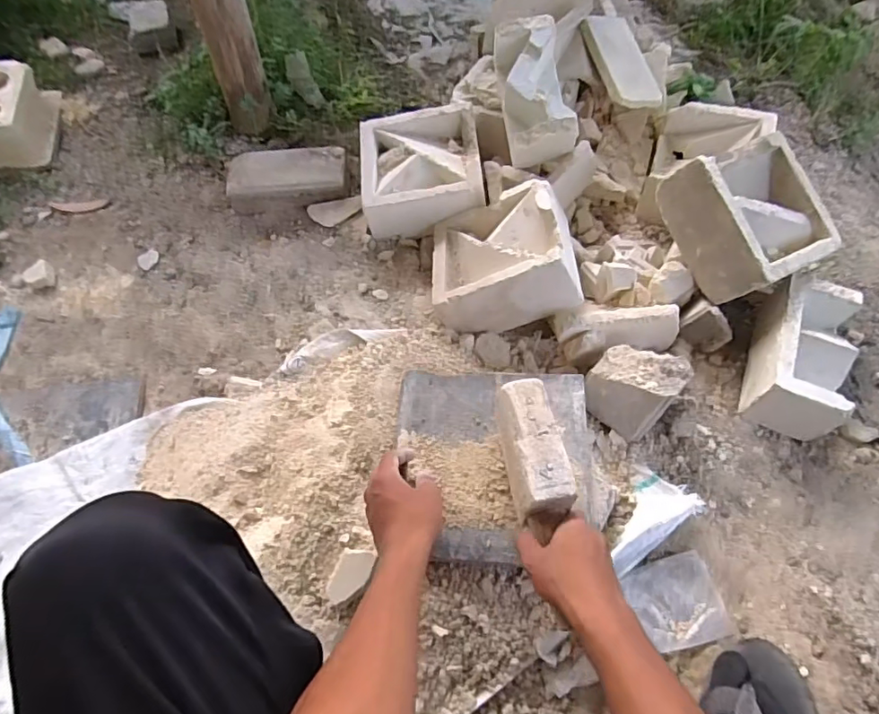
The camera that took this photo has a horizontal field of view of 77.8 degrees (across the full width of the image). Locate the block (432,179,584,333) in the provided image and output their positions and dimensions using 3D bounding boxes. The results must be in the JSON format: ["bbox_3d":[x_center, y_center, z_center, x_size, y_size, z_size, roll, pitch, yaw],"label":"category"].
[{"bbox_3d":[0.099,-0.156,0.855,0.205,0.100,0.228,-18,45,22],"label":"block"}]

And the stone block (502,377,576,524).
[{"bbox_3d":[0.100,0.097,0.589,0.058,0.054,0.142,-8,65,-3],"label":"stone block"}]

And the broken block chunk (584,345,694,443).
[{"bbox_3d":[0.266,0.044,0.746,0.113,0.070,0.116,32,71,33],"label":"broken block chunk"}]

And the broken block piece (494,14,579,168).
[{"bbox_3d":[0.155,-0.429,0.891,0.104,0.098,0.214,-9,85,-4],"label":"broken block piece"}]

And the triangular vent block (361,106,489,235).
[{"bbox_3d":[-0.032,-0.319,0.946,0.197,0.100,0.210,-4,60,-1],"label":"triangular vent block"}]

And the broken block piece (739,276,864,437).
[{"bbox_3d":[0.504,-0.002,0.757,0.102,0.083,0.208,20,63,13],"label":"broken block piece"}]

